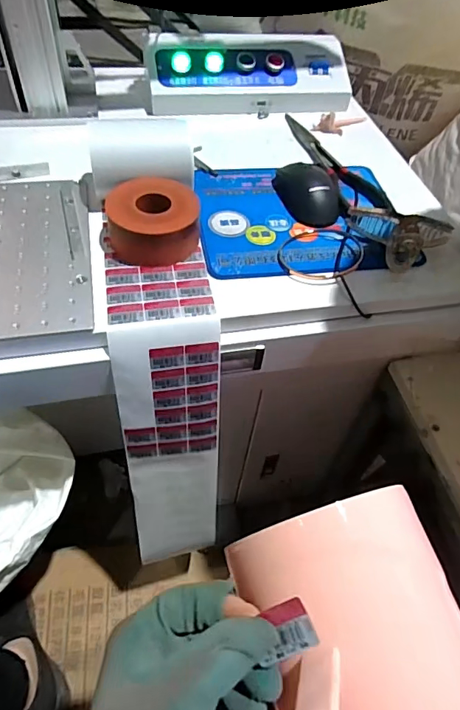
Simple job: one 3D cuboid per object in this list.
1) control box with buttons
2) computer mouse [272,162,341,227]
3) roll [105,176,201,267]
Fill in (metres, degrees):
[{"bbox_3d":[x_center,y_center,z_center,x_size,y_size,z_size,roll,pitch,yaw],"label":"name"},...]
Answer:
[{"bbox_3d":[0.033,-0.456,0.745,0.326,0.073,0.128,-6,54,-10],"label":"control box with buttons"},{"bbox_3d":[0.097,-0.207,0.574,0.063,0.036,0.104,-21,57,-20],"label":"computer mouse"},{"bbox_3d":[-0.082,-0.146,0.501,0.097,0.050,0.085,-2,53,-7],"label":"roll"}]

